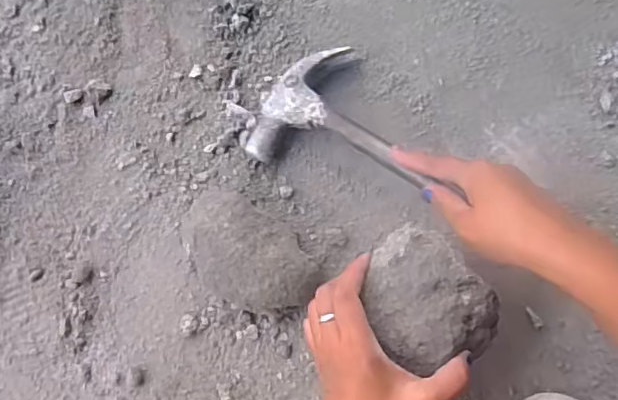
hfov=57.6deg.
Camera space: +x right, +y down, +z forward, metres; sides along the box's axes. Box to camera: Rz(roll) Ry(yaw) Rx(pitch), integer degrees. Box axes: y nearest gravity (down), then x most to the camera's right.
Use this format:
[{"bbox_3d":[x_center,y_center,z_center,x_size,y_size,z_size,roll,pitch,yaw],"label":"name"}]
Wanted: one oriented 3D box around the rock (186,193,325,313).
[{"bbox_3d":[-0.055,0.049,0.495,0.124,0.056,0.087,36,95,8],"label":"rock"}]

